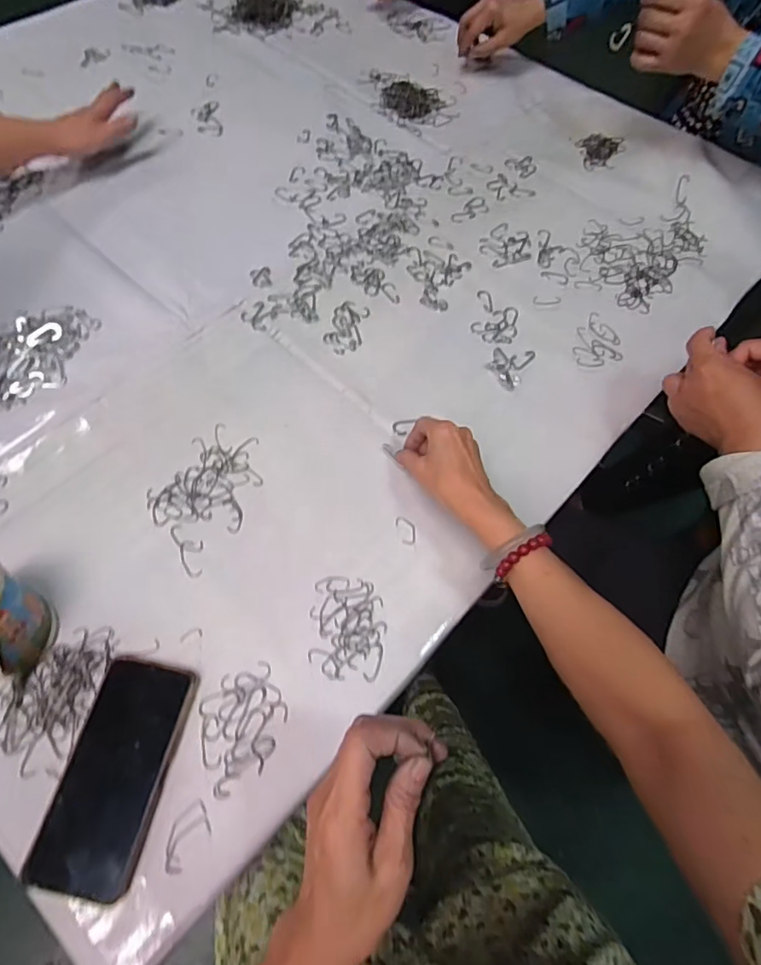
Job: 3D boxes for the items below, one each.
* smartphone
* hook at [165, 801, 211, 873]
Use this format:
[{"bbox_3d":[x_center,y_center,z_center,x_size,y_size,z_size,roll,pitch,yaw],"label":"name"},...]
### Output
[{"bbox_3d":[-0.212,0.231,0.425,0.076,0.014,0.165,11,64,4],"label":"smartphone"},{"bbox_3d":[-0.153,0.279,0.415,0.028,0.004,0.047,37,68,15],"label":"hook"}]

